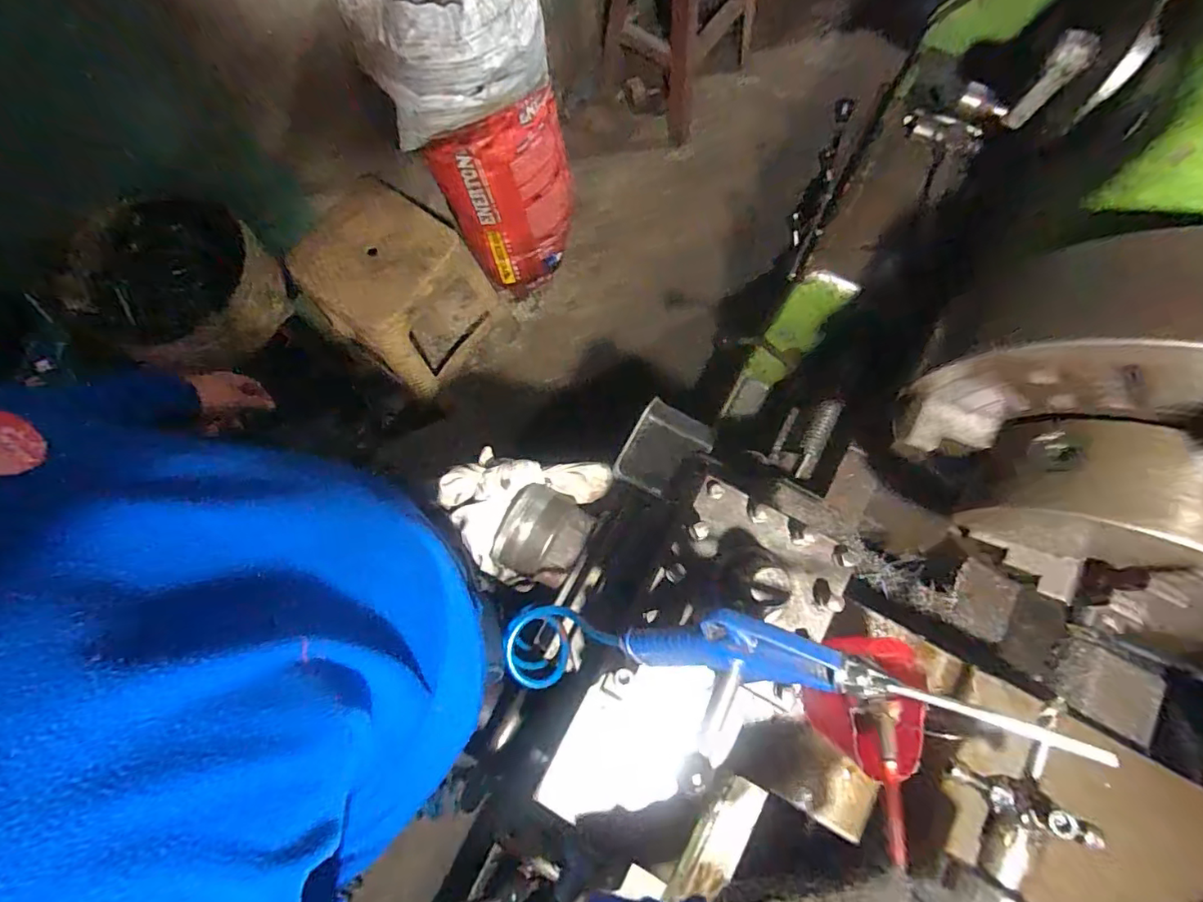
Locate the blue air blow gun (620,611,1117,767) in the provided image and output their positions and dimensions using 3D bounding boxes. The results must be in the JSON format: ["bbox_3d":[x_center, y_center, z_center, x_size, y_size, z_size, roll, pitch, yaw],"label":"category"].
[{"bbox_3d":[0.110,0.123,0.318,0.264,0.061,0.044,-3,73,39],"label":"blue air blow gun"}]

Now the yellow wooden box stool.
[{"bbox_3d":[-0.478,-0.362,1.394,0.306,0.493,0.335,34,79,9],"label":"yellow wooden box stool"}]

